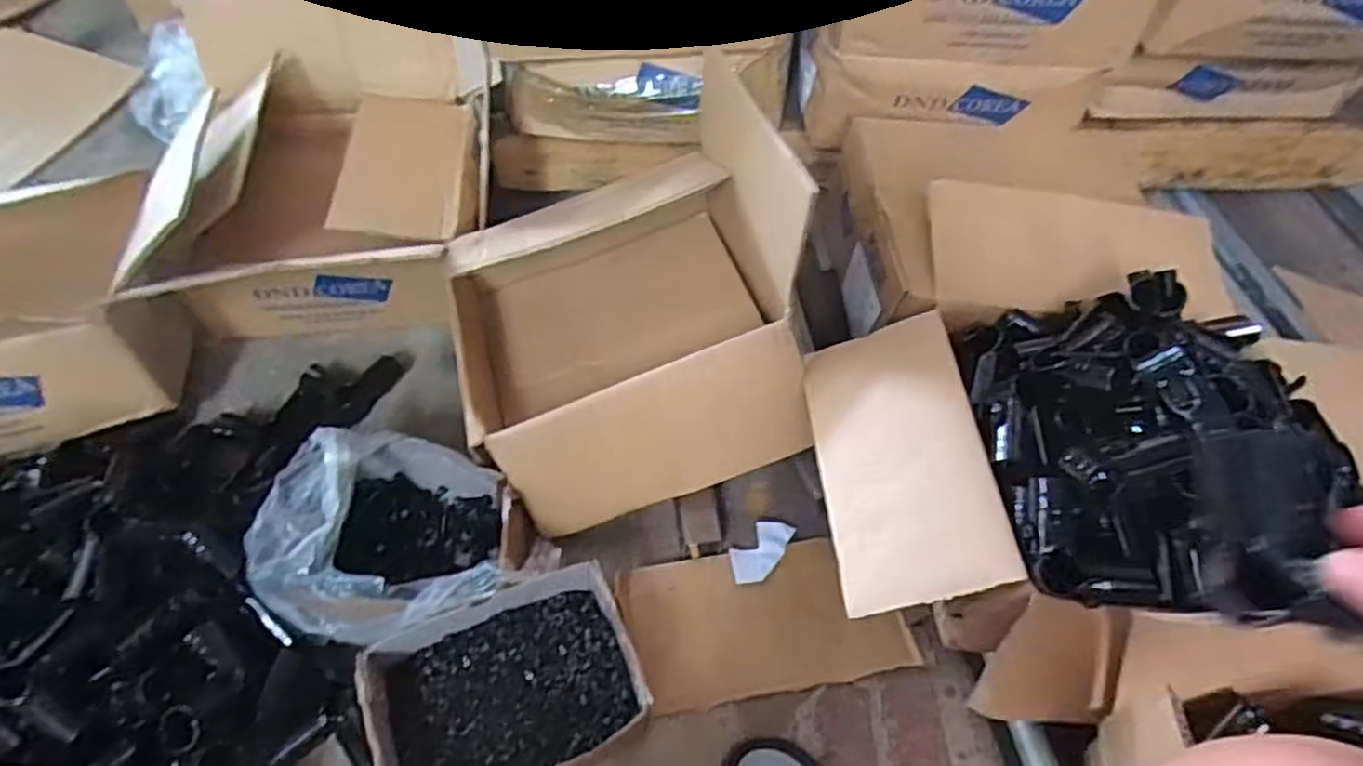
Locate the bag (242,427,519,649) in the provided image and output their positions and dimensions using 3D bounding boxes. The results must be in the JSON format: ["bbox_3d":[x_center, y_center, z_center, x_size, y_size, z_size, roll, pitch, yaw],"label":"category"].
[{"bbox_3d":[-0.265,0.144,0.683,0.207,0.139,0.195,-4,54,-7],"label":"bag"}]

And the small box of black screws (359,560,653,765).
[{"bbox_3d":[-0.144,0.265,0.619,0.202,0.083,0.149,-20,58,-18],"label":"small box of black screws"}]

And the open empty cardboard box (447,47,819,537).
[{"bbox_3d":[-0.068,-0.096,0.741,0.325,0.282,0.364,-10,55,-12],"label":"open empty cardboard box"}]

